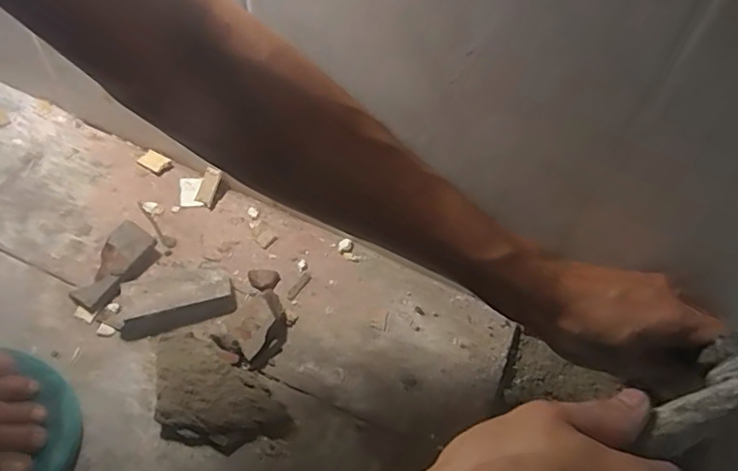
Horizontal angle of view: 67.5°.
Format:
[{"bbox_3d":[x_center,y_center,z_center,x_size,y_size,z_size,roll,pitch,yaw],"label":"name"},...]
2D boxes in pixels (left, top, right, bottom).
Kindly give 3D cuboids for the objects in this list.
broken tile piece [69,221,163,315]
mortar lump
[{"bbox_3d":[-0.220,0.029,0.484,0.043,0.020,0.081,18,55,8],"label":"broken tile piece"},{"bbox_3d":[-0.122,0.124,0.424,0.123,0.024,0.064,31,58,17],"label":"mortar lump"}]

